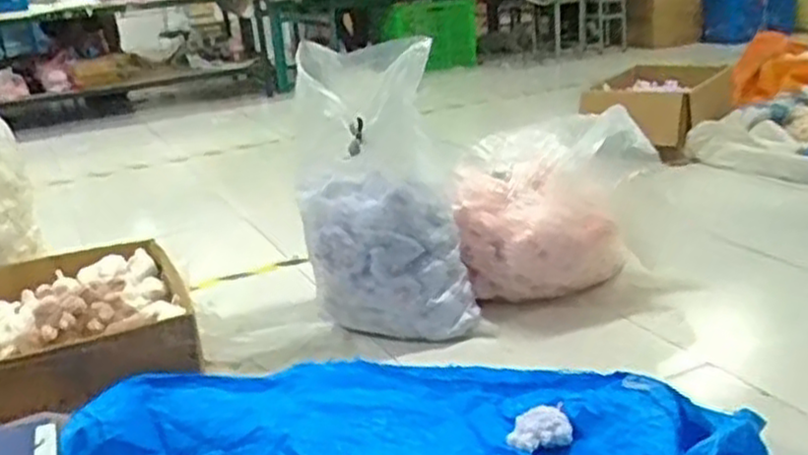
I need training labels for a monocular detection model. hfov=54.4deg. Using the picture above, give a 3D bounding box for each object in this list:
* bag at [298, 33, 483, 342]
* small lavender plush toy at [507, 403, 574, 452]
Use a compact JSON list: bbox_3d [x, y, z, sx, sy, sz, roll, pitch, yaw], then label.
[{"bbox_3d":[-0.046,-0.080,1.919,0.404,0.680,0.293,-7,20,-6],"label":"bag"},{"bbox_3d":[0.266,0.393,1.547,0.127,0.061,0.080,-5,20,-1],"label":"small lavender plush toy"}]

